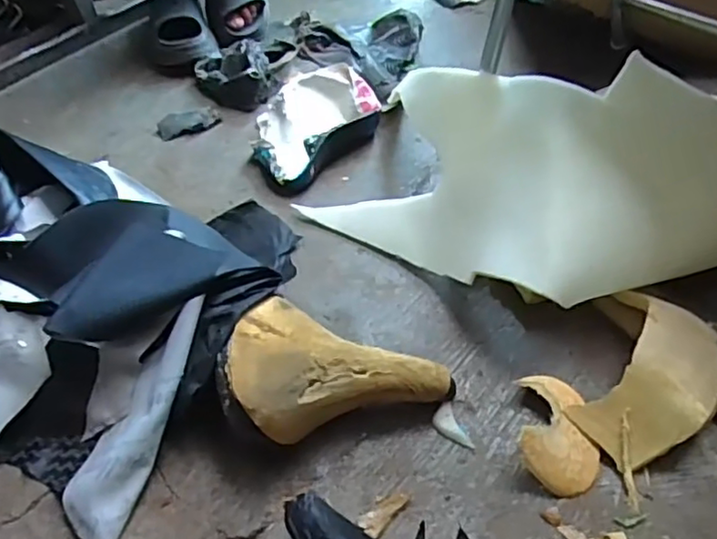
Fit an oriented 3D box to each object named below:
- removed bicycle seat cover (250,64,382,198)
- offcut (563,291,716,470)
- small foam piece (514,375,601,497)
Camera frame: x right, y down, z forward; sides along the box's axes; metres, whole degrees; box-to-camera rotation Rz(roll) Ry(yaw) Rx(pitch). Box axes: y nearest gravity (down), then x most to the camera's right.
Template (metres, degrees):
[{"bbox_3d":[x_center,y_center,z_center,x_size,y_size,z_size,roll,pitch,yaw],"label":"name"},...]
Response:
[{"bbox_3d":[-0.073,-0.224,0.965,0.231,0.053,0.168,-37,57,-23],"label":"removed bicycle seat cover"},{"bbox_3d":[0.291,0.099,0.645,0.131,0.085,0.179,28,58,25],"label":"offcut"},{"bbox_3d":[0.197,0.157,0.630,0.081,0.049,0.122,3,51,7],"label":"small foam piece"}]

